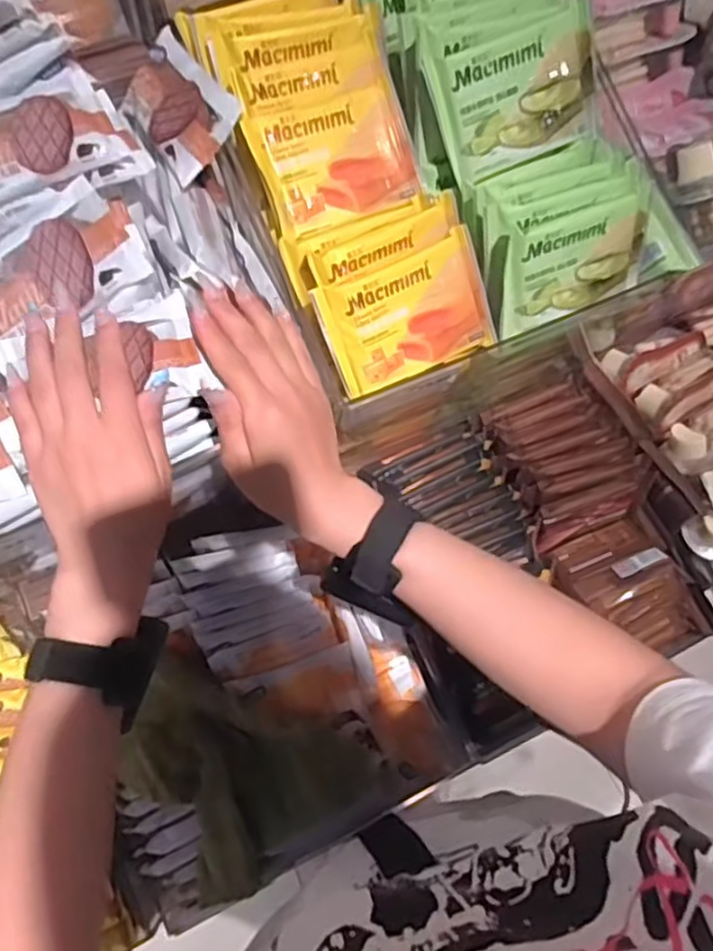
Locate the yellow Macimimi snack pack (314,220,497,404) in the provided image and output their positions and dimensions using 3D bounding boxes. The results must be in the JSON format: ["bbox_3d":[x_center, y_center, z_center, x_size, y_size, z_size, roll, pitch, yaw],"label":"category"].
[{"bbox_3d":[0.039,-0.114,0.506,0.122,0.084,0.014,-27,27,-13],"label":"yellow Macimimi snack pack"}]

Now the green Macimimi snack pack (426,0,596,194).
[{"bbox_3d":[0.117,-0.274,0.504,0.118,0.089,0.015,-19,32,-3],"label":"green Macimimi snack pack"}]

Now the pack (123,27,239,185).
[{"bbox_3d":[-0.127,-0.258,0.487,0.064,0.011,0.099,-47,69,20],"label":"pack"}]

